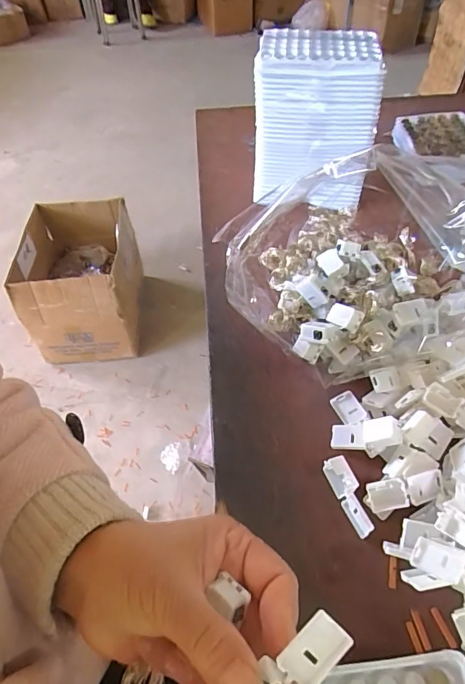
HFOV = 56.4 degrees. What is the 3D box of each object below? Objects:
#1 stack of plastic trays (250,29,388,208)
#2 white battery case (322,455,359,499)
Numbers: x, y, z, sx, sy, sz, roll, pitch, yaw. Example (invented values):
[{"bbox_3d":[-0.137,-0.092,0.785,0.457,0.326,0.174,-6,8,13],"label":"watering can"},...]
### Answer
[{"bbox_3d":[0.089,-0.249,0.499,0.128,0.157,0.094,-2,51,1],"label":"stack of plastic trays"},{"bbox_3d":[0.081,0.100,0.322,0.009,0.021,0.027,7,48,-45],"label":"white battery case"}]

